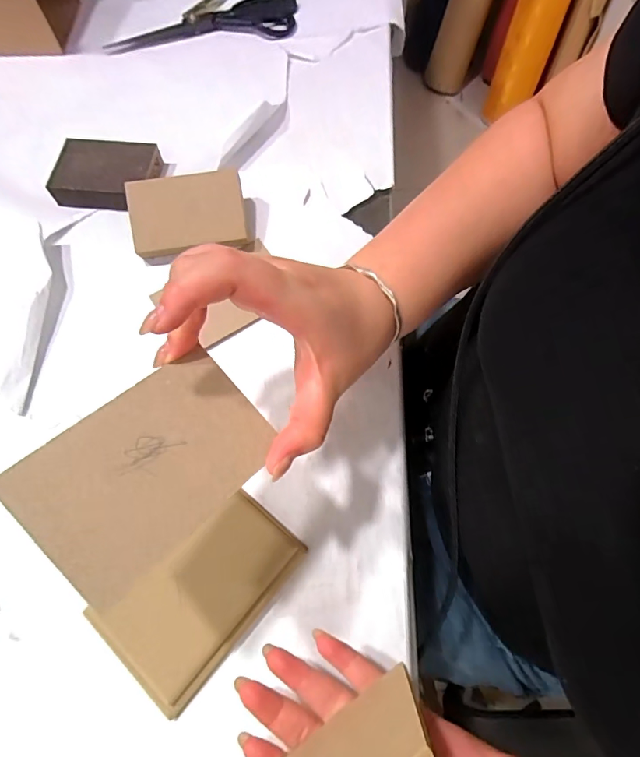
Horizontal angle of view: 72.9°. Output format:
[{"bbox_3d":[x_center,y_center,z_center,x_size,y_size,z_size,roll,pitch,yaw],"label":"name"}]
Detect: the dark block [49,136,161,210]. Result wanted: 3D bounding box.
[{"bbox_3d":[-0.222,-0.213,0.457,0.098,0.032,0.075,5,68,2],"label":"dark block"}]

